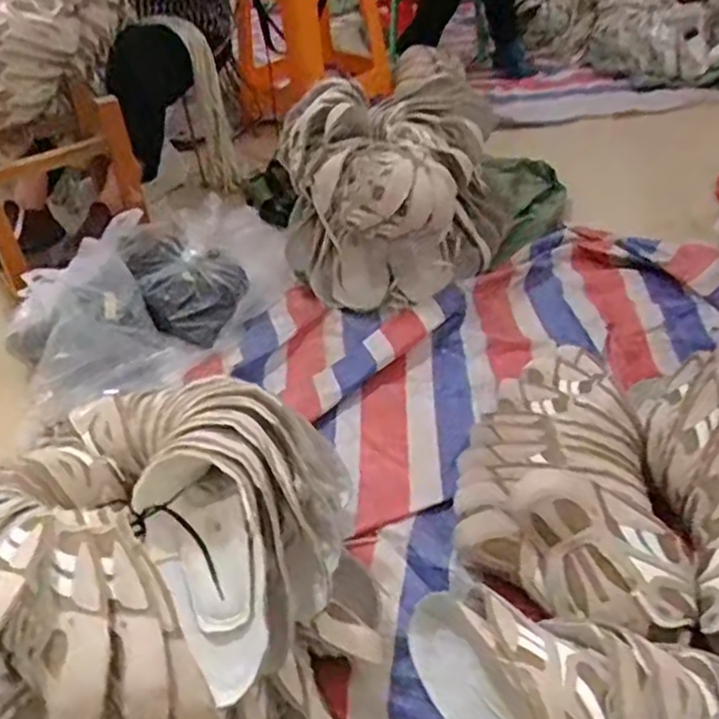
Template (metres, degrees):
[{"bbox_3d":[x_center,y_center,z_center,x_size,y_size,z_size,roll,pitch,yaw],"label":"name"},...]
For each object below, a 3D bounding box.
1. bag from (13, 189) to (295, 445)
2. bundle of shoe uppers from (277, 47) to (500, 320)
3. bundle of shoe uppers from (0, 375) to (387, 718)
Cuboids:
[{"bbox_3d":[-0.396,-0.132,1.370,0.304,0.187,0.665,23,47,30],"label":"bag"},{"bbox_3d":[0.068,-0.348,1.387,0.351,0.332,0.374,29,50,34],"label":"bundle of shoe uppers"},{"bbox_3d":[-0.242,0.249,0.762,0.468,0.285,0.464,-3,40,3],"label":"bundle of shoe uppers"}]

